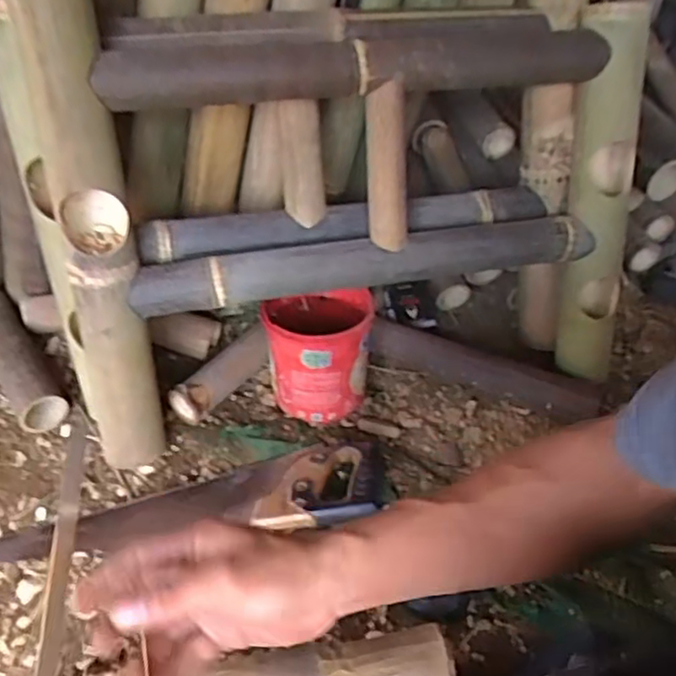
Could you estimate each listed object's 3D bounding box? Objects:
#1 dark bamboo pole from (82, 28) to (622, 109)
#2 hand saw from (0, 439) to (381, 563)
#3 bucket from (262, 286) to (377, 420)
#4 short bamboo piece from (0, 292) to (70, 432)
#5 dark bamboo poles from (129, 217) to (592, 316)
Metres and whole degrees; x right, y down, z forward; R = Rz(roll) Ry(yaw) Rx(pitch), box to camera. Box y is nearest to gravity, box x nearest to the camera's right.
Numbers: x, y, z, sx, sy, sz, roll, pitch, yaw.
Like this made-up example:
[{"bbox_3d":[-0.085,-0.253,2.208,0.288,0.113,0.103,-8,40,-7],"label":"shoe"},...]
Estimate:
[{"bbox_3d":[0.040,-0.310,0.754,0.597,0.058,0.080,-8,45,-13],"label":"dark bamboo pole"},{"bbox_3d":[-0.195,0.207,0.756,0.493,0.065,0.122,-9,45,-13],"label":"hand saw"},{"bbox_3d":[-0.025,0.012,0.886,0.145,0.146,0.131,-8,45,-12],"label":"bucket"},{"bbox_3d":[-0.453,0.026,0.925,0.064,0.065,0.252,-27,51,-28],"label":"short bamboo piece"},{"bbox_3d":[0.048,-0.094,0.812,0.577,0.049,0.040,-8,45,-12],"label":"dark bamboo poles"}]

